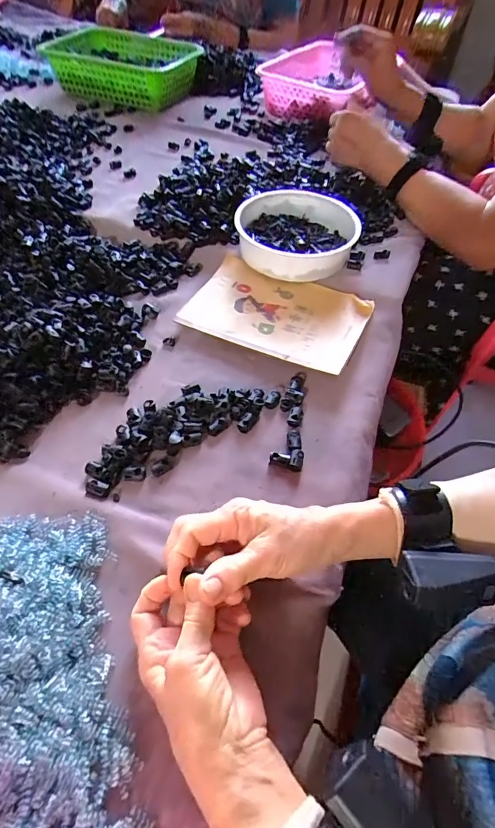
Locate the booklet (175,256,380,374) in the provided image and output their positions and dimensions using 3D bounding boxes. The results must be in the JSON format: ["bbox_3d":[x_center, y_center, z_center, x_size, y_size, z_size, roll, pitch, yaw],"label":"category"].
[{"bbox_3d":[0.036,-0.125,0.512,0.204,0.013,0.141,23,56,13],"label":"booklet"}]

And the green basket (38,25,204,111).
[{"bbox_3d":[-0.265,-0.731,0.869,0.303,0.065,0.200,19,57,9],"label":"green basket"}]

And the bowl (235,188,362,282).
[{"bbox_3d":[0.066,-0.243,0.565,0.156,0.043,0.157,2,53,-2],"label":"bowl"}]

